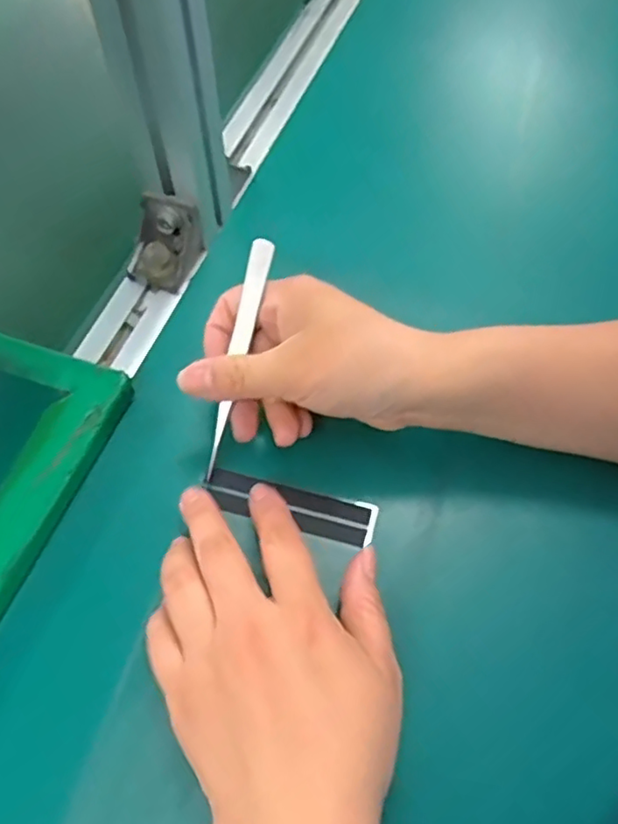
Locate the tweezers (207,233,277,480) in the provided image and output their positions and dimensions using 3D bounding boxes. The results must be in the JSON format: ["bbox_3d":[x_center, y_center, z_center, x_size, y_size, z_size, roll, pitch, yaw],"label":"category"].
[{"bbox_3d":[-0.037,-0.026,0.324,0.010,0.008,0.124,16,97,9],"label":"tweezers"}]

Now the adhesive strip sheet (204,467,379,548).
[{"bbox_3d":[-0.009,0.049,0.333,0.088,0.005,0.024,16,61,6],"label":"adhesive strip sheet"}]

